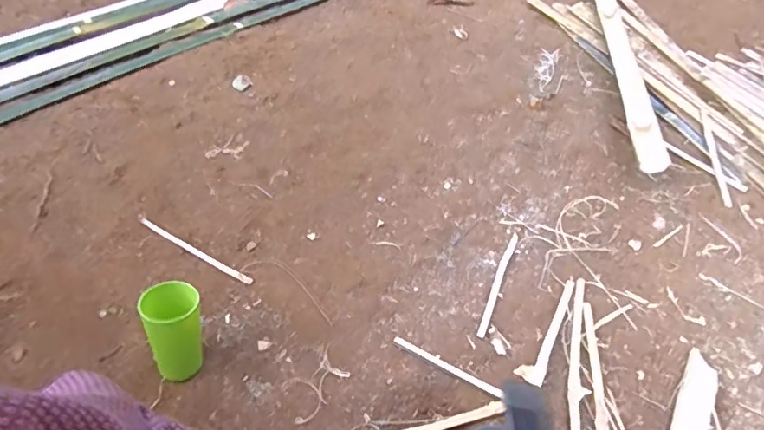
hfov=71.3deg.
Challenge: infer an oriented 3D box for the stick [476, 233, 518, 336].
[{"bbox_3d":[0.197,0.112,0.899,0.015,0.009,0.216,20,50,13],"label":"stick"}]

